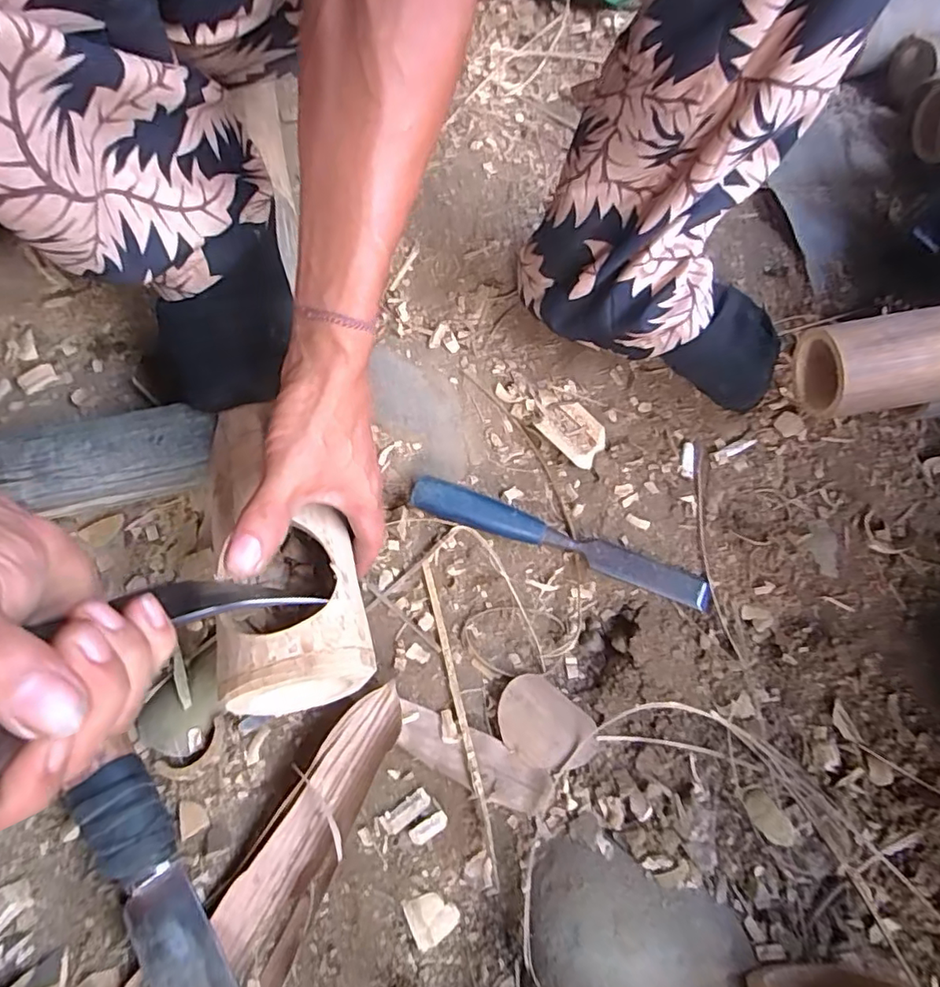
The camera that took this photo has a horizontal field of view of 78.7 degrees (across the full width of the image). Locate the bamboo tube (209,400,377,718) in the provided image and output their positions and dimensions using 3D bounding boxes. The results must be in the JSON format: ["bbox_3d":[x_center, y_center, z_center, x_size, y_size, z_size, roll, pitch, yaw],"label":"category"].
[{"bbox_3d":[-0.118,0.034,0.348,0.082,0.064,0.183,-19,71,-10],"label":"bamboo tube"}]

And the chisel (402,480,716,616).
[{"bbox_3d":[0.066,0.034,0.417,0.223,0.031,0.026,17,64,7],"label":"chisel"}]

